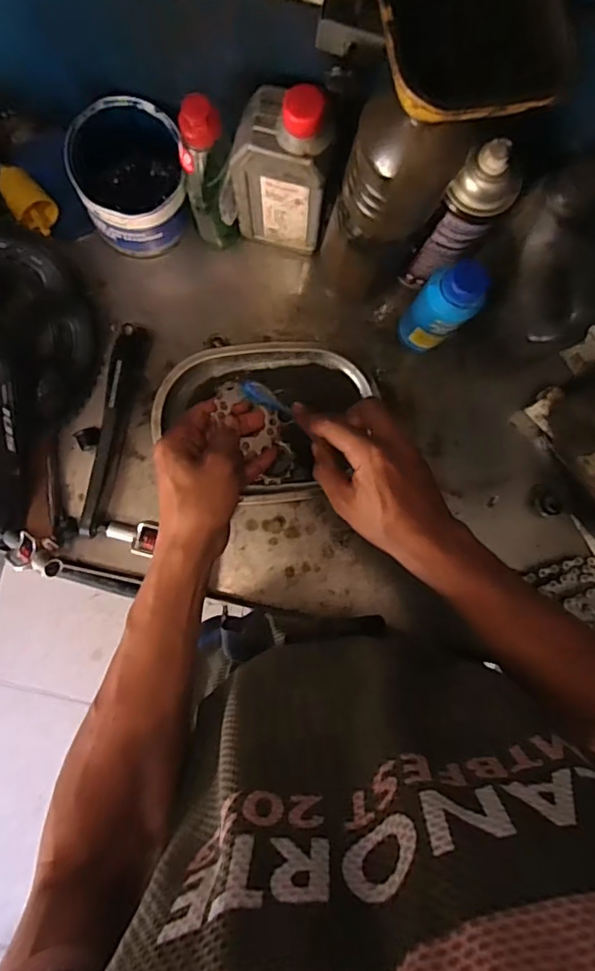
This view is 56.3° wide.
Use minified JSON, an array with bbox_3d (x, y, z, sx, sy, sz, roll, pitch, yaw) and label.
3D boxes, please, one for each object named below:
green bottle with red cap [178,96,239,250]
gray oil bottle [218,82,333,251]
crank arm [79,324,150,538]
[{"bbox_3d":[-0.080,-0.275,0.501,0.043,0.168,0.059,-7,88,-3],"label":"green bottle with red cap"},{"bbox_3d":[-0.016,-0.273,0.492,0.086,0.188,0.053,11,87,-2],"label":"gray oil bottle"},{"bbox_3d":[-0.185,-0.055,0.545,0.025,0.041,0.205,12,87,-2],"label":"crank arm"}]

